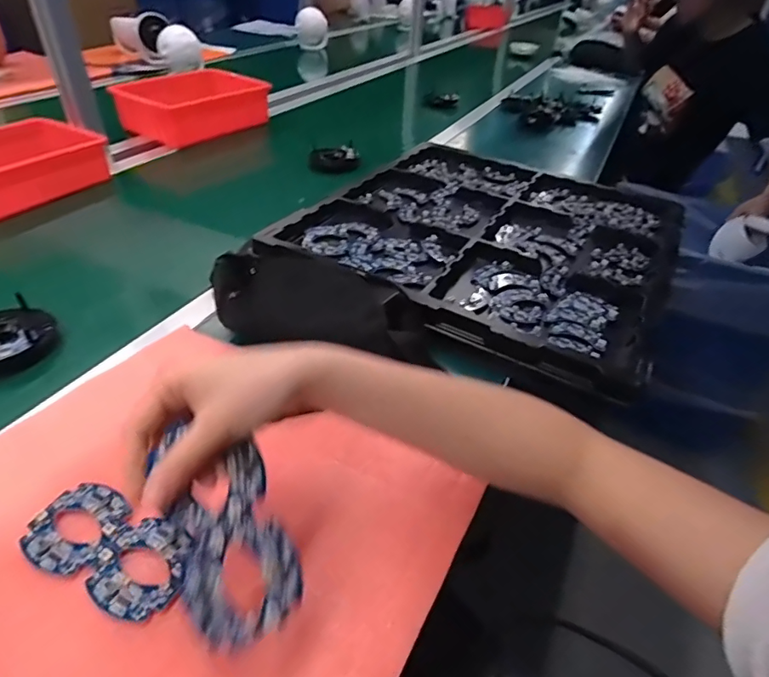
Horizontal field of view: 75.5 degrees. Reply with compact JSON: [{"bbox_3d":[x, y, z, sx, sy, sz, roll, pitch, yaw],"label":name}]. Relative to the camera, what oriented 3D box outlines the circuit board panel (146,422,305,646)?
[{"bbox_3d":[-0.095,0.113,0.302,0.064,0.005,0.130,-19,77,-26],"label":"circuit board panel"}]

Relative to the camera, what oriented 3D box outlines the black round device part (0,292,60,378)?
[{"bbox_3d":[-0.410,0.004,0.535,0.100,0.047,0.091,3,39,-2],"label":"black round device part"}]

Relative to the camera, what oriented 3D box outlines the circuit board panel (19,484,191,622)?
[{"bbox_3d":[-0.198,0.148,0.359,0.124,0.008,0.065,19,41,17],"label":"circuit board panel"}]

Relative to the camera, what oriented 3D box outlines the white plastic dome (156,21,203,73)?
[{"bbox_3d":[-0.577,-0.816,1.401,0.115,0.106,0.089,-8,41,-16],"label":"white plastic dome"}]

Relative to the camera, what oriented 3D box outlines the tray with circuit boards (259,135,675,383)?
[{"bbox_3d":[0.177,-0.167,0.769,0.499,0.082,0.590,24,43,22],"label":"tray with circuit boards"}]

